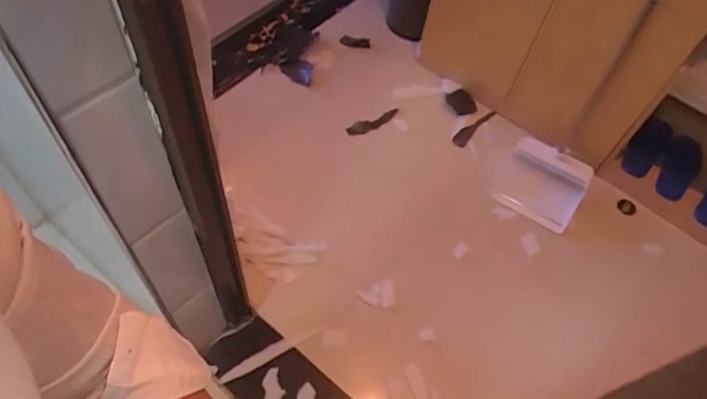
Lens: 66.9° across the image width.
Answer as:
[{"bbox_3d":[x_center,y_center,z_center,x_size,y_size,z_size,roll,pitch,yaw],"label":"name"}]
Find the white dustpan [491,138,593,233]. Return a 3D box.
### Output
[{"bbox_3d":[0.589,-0.053,1.676,0.247,0.040,0.233,30,95,26],"label":"white dustpan"}]

